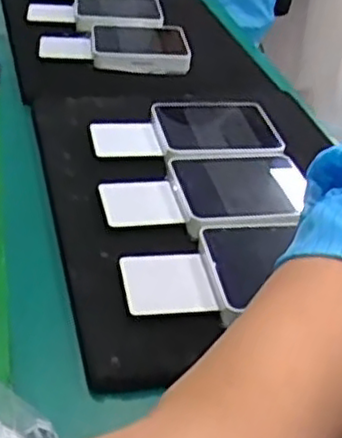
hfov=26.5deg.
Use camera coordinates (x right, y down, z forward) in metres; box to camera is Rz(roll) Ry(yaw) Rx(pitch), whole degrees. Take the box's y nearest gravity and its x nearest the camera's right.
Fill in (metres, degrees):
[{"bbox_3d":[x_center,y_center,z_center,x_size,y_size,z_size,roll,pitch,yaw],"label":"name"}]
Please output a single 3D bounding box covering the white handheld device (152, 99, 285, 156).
[{"bbox_3d":[0.038,-0.077,0.598,0.097,0.010,0.091,-2,37,-9],"label":"white handheld device"}]

